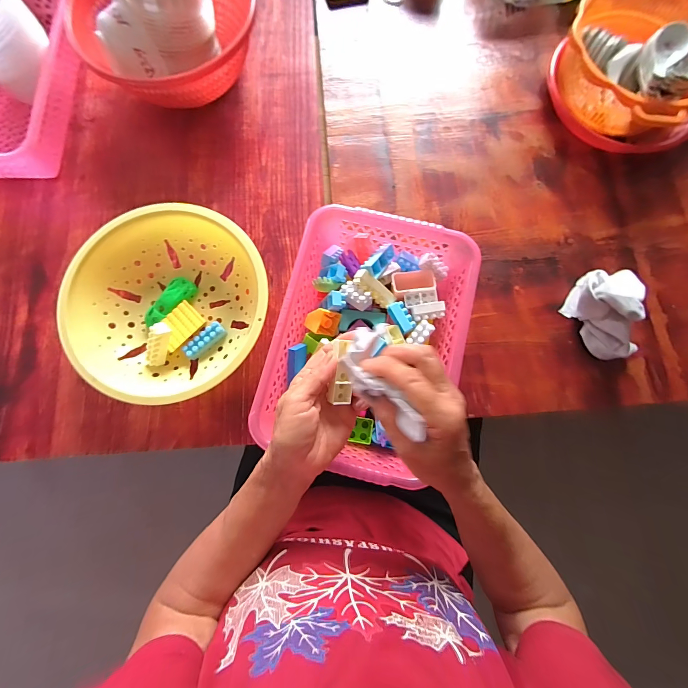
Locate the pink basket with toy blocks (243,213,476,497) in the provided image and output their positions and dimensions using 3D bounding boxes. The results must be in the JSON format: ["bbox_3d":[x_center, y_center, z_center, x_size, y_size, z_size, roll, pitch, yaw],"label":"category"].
[{"bbox_3d":[0.034,-0.014,0.422,0.219,0.076,0.288,14,78,3],"label":"pink basket with toy blocks"}]

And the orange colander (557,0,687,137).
[{"bbox_3d":[0.436,-0.417,0.498,0.219,0.084,0.225,-32,79,-6],"label":"orange colander"}]

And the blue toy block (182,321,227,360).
[{"bbox_3d":[-0.189,-0.005,0.454,0.059,0.015,0.021,-42,81,-8],"label":"blue toy block"}]

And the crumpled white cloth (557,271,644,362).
[{"bbox_3d":[0.344,-0.044,0.434,0.075,0.061,0.120,2,78,1],"label":"crumpled white cloth"}]

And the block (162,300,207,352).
[{"bbox_3d":[-0.223,-0.025,0.456,0.057,0.023,0.045,-43,81,-8],"label":"block"}]

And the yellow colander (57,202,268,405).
[{"bbox_3d":[-0.229,-0.059,0.446,0.244,0.070,0.252,0,78,0],"label":"yellow colander"}]

